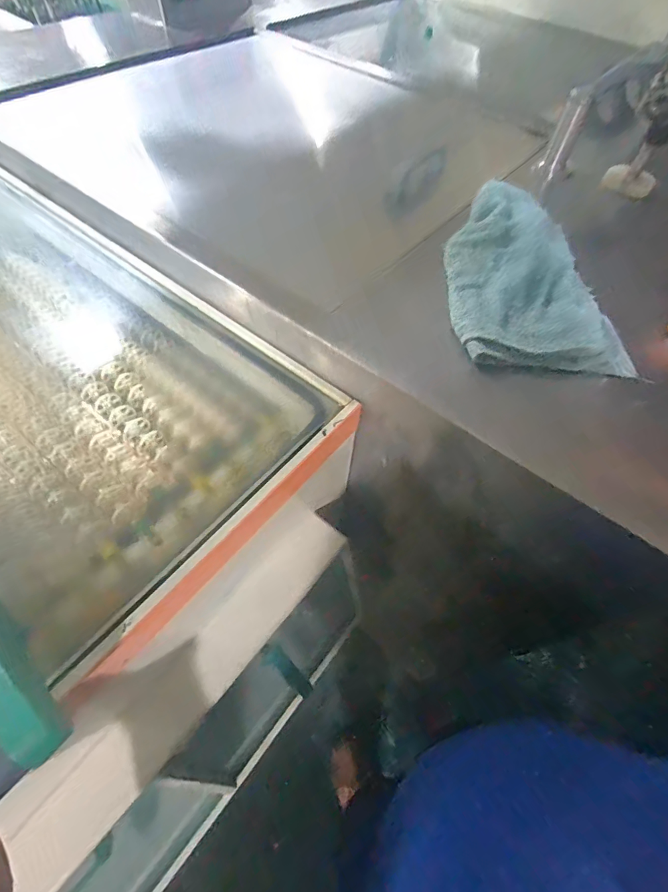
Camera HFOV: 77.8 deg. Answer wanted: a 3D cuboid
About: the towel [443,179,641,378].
[{"bbox_3d":[0.238,-0.216,0.500,0.195,0.048,0.295,5,57,-1],"label":"towel"}]

